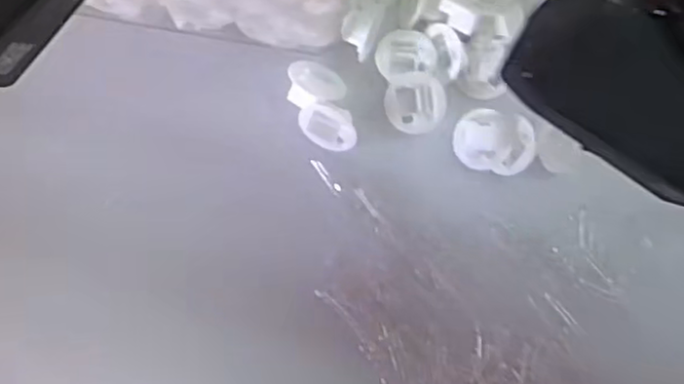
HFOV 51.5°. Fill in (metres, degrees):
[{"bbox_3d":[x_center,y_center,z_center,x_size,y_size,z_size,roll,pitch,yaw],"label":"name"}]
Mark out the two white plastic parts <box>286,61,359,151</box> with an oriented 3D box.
[{"bbox_3d":[-0.011,-0.048,0.383,0.030,0.017,0.051,-12,82,-5],"label":"two white plastic parts"}]

